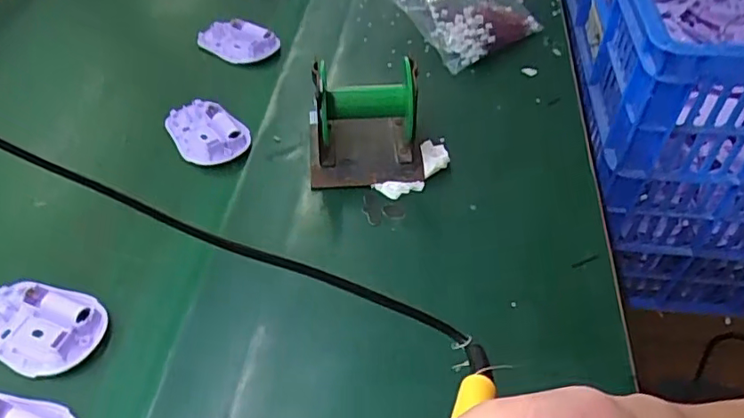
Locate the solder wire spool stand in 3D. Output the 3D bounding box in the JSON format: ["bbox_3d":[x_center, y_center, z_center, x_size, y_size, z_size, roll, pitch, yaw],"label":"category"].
[{"bbox_3d":[-0.005,-0.067,0.474,0.094,0.097,0.065,-2,47,-5],"label":"solder wire spool stand"}]

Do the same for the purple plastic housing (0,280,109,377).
[{"bbox_3d":[-0.231,0.079,0.390,0.091,0.018,0.058,15,48,10],"label":"purple plastic housing"}]

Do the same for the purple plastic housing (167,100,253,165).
[{"bbox_3d":[-0.155,-0.074,0.520,0.052,0.020,0.087,-34,57,-30],"label":"purple plastic housing"}]

